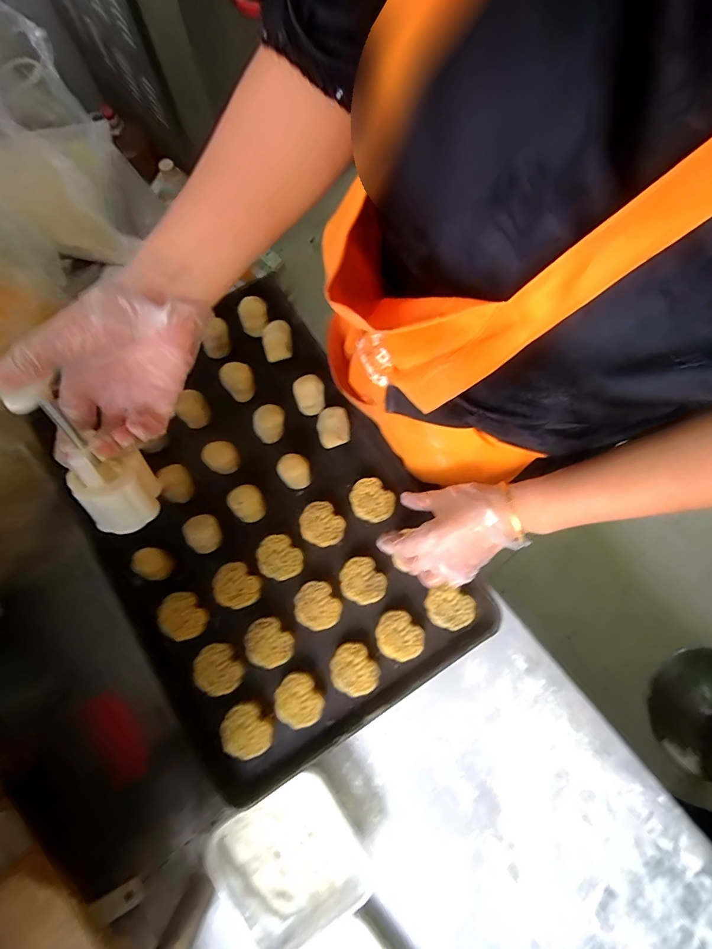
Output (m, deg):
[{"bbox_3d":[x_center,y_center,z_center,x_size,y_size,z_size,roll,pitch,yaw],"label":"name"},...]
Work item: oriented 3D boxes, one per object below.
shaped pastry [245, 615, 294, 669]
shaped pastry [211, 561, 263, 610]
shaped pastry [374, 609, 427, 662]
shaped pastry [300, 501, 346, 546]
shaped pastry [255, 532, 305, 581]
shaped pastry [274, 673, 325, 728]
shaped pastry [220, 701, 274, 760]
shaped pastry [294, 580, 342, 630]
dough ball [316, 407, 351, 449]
[{"bbox_3d":[-0.111,0.217,0.533,0.061,0.035,0.055,43,80,9],"label":"shaped pastry"},{"bbox_3d":[-0.157,0.148,0.546,0.062,0.031,0.055,42,80,9],"label":"shaped pastry"},{"bbox_3d":[0.054,0.205,0.521,0.054,0.016,0.061,-40,80,-9],"label":"shaped pastry"},{"bbox_3d":[-0.047,0.070,0.563,0.054,0.030,0.060,-39,80,-8],"label":"shaped pastry"},{"bbox_3d":[-0.102,0.113,0.553,0.053,0.029,0.061,-42,80,-9],"label":"shaped pastry"},{"bbox_3d":[-0.071,0.277,0.505,0.052,0.019,0.059,-26,78,-6],"label":"shaped pastry"},{"bbox_3d":[-0.134,0.312,0.498,0.053,0.018,0.059,-36,79,-8],"label":"shaped pastry"},{"bbox_3d":[-0.050,0.173,0.541,0.055,0.030,0.060,-34,79,-8],"label":"shaped pastry"},{"bbox_3d":[-0.032,-0.066,0.590,0.045,0.041,0.054,-11,77,-3],"label":"dough ball"}]

